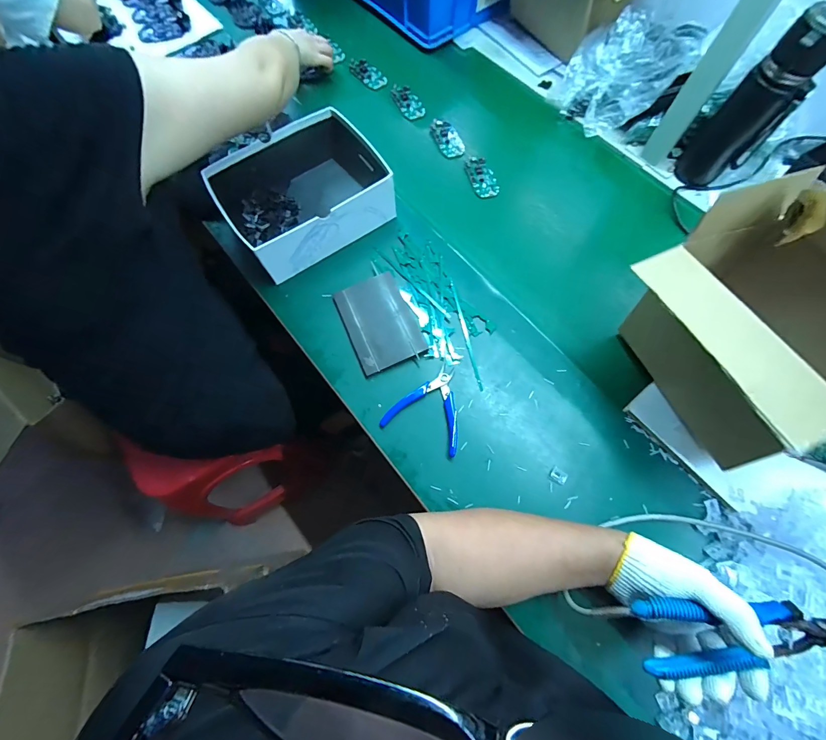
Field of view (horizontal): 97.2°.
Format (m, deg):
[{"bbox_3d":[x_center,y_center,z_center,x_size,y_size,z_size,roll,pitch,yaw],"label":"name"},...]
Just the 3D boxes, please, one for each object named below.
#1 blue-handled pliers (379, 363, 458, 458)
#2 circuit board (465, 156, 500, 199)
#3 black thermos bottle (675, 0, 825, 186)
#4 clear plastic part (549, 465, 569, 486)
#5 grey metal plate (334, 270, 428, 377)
[{"bbox_3d":[0.029,0.045,0.512,0.107,0.013,0.116,24,72,9],"label":"blue-handled pliers"},{"bbox_3d":[0.128,-0.359,0.672,0.048,0.005,0.100,-9,70,-3],"label":"circuit board"},{"bbox_3d":[0.519,-0.396,0.558,0.065,0.233,0.063,3,70,2],"label":"black thermos bottle"},{"bbox_3d":[0.194,0.141,0.485,0.022,0.007,0.018,36,75,14],"label":"clear plastic part"},{"bbox_3d":[-0.051,-0.075,0.557,0.099,0.009,0.148,-22,71,-7],"label":"grey metal plate"}]

